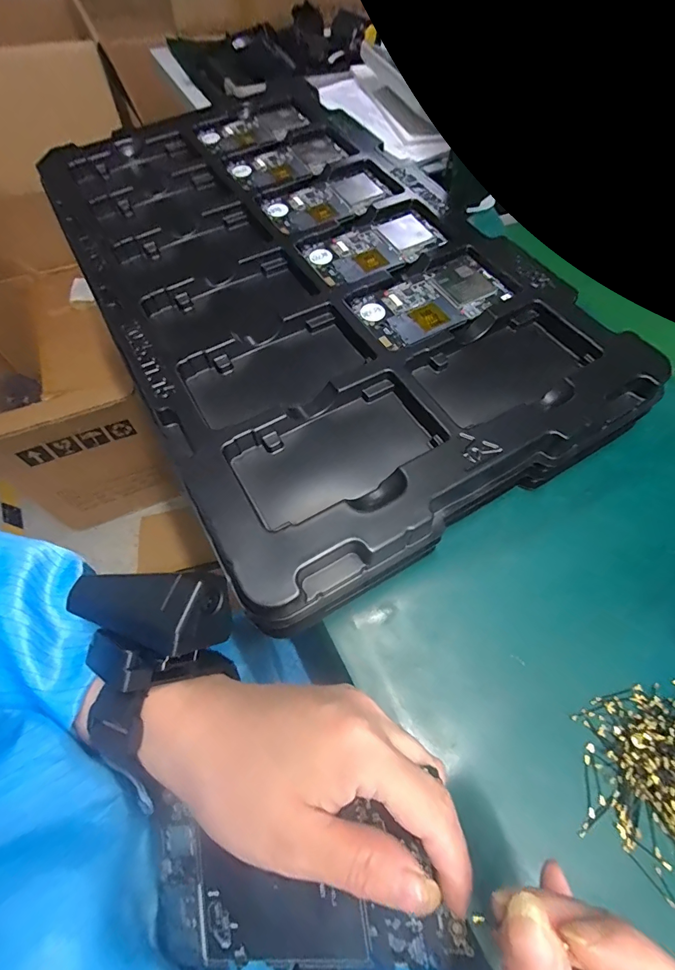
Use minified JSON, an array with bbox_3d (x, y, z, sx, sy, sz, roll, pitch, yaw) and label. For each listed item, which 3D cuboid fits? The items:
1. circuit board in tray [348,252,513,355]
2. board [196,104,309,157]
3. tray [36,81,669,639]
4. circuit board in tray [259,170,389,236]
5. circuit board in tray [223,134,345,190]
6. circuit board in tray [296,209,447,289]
[{"bbox_3d":[0.080,-0.152,0.333,0.125,0.007,0.067,-27,66,-16],"label":"circuit board in tray"},{"bbox_3d":[-0.096,-0.413,0.470,0.123,0.004,0.070,-22,65,-14],"label":"board"},{"bbox_3d":[-0.044,-0.201,0.382,0.329,0.057,0.571,-27,66,-16],"label":"tray"},{"bbox_3d":[-0.011,-0.282,0.401,0.118,0.004,0.068,-26,66,-16],"label":"circuit board in tray"},{"bbox_3d":[-0.053,-0.349,0.434,0.121,0.004,0.069,-25,66,-15],"label":"circuit board in tray"},{"bbox_3d":[0.037,-0.215,0.366,0.124,0.006,0.068,-26,66,-15],"label":"circuit board in tray"}]

